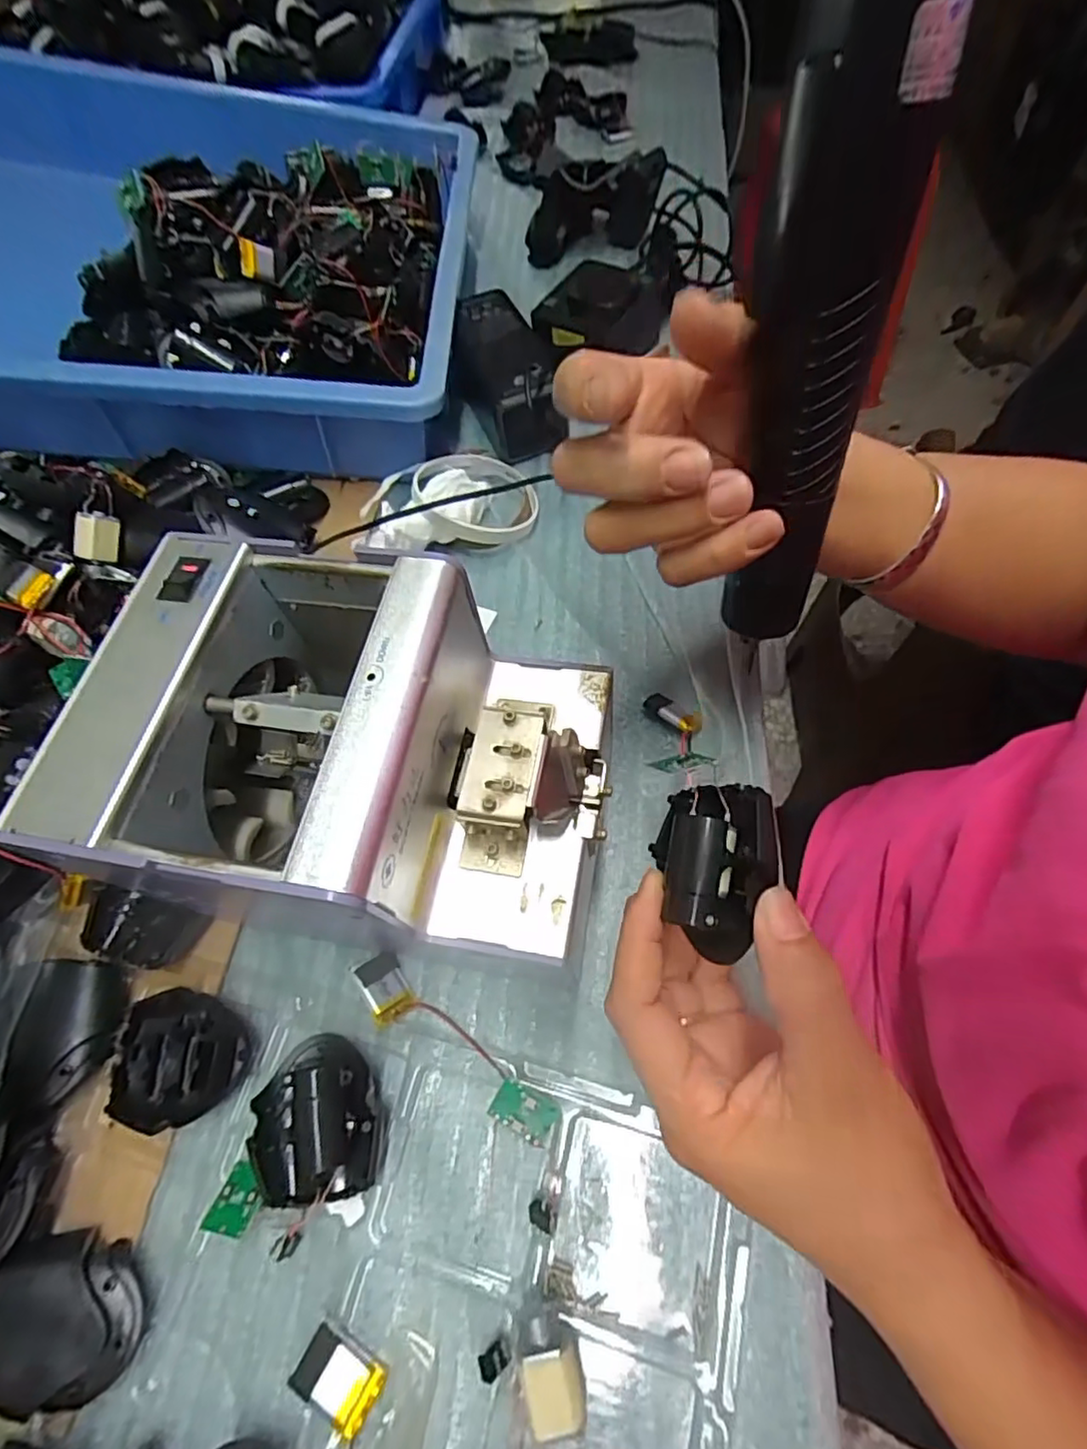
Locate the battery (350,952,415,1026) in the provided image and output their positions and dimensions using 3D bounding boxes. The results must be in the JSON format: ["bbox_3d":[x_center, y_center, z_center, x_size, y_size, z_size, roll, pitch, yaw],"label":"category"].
[{"bbox_3d":[-0.074,0.121,0.294,0.019,0.007,0.028,-31,63,-10],"label":"battery"}]

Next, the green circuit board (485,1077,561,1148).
[{"bbox_3d":[-0.008,0.161,0.263,0.026,0.004,0.019,29,88,8],"label":"green circuit board"}]

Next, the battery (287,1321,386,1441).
[{"bbox_3d":[-0.075,0.240,0.232,0.031,0.007,0.020,24,68,18],"label":"battery"}]

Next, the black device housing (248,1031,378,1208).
[{"bbox_3d":[-0.094,0.163,0.262,0.051,0.025,0.058,-8,62,2],"label":"black device housing"}]

